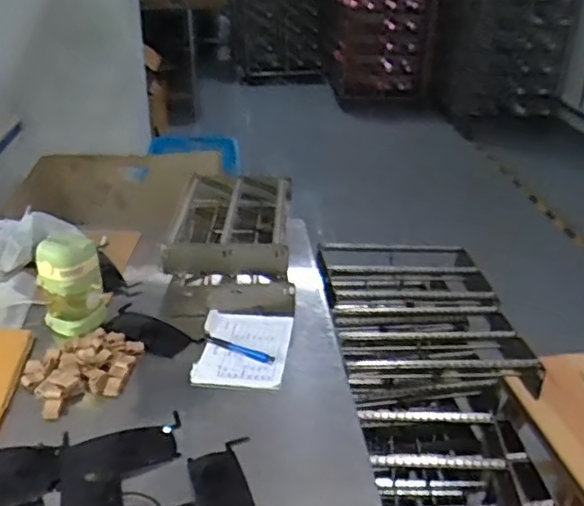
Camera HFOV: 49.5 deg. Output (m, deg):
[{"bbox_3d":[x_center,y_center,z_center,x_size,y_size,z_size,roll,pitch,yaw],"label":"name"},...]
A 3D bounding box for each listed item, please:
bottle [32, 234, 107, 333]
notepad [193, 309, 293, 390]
[{"bbox_3d":[-0.342,0.058,0.990,0.094,0.172,0.077,-9,30,-19],"label":"bottle"},{"bbox_3d":[-0.072,0.142,0.976,0.136,0.014,0.183,2,28,1],"label":"notepad"}]

